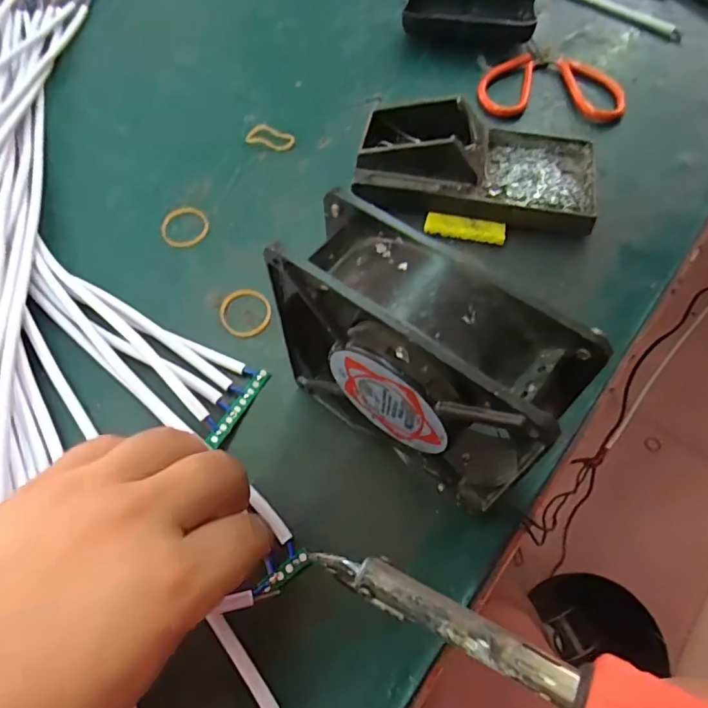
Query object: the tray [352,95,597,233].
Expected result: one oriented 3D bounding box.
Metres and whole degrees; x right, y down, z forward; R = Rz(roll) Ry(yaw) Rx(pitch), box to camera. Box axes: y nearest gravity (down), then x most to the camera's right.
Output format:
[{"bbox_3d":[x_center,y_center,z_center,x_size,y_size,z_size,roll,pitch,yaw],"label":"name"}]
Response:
[{"bbox_3d":[0.085,-0.133,0.347,0.159,0.040,0.087,12,61,6],"label":"tray"}]

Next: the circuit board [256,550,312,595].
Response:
[{"bbox_3d":[-0.032,0.101,0.236,0.027,0.004,0.007,-32,64,-17],"label":"circuit board"}]

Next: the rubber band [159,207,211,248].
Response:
[{"bbox_3d":[-0.114,-0.086,0.345,0.031,0.004,0.033,1,61,-2],"label":"rubber band"}]

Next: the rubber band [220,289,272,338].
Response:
[{"bbox_3d":[-0.065,-0.025,0.306,0.030,0.004,0.031,-9,62,-7],"label":"rubber band"}]

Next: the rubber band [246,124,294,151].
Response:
[{"bbox_3d":[-0.062,-0.162,0.382,0.035,0.004,0.018,16,74,4],"label":"rubber band"}]

